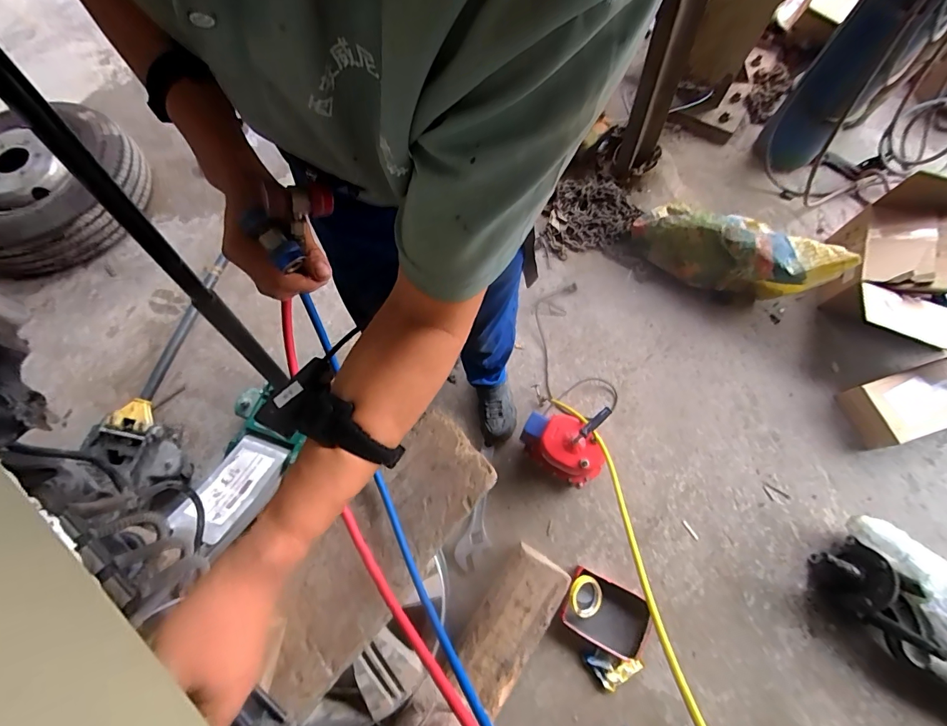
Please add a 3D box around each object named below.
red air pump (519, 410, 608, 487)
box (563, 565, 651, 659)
[{"bbox_3d":[0.230,0.237,1.130,0.229,0.227,0.146,39,74,13],"label":"red air pump"},{"bbox_3d":[0.343,0.648,1.071,0.223,0.050,0.151,25,72,9],"label":"box"}]

